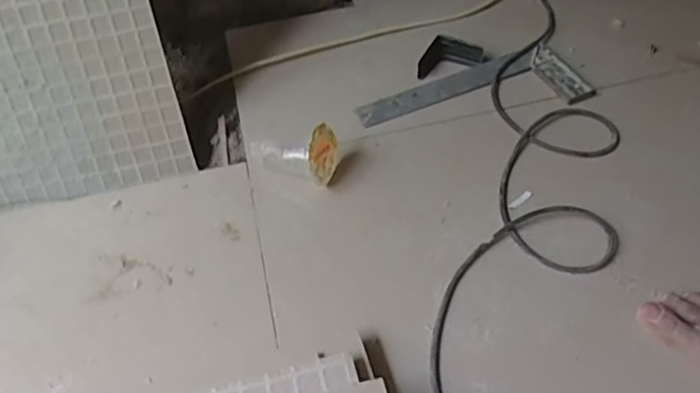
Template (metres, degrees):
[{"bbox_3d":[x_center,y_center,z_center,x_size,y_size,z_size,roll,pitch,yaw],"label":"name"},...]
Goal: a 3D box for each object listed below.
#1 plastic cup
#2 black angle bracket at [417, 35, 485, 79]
[{"bbox_3d":[-0.069,-0.060,0.743,0.100,0.073,0.064,11,50,33],"label":"plastic cup"},{"bbox_3d":[0.146,-0.197,0.846,0.073,0.023,0.081,21,55,20],"label":"black angle bracket"}]

